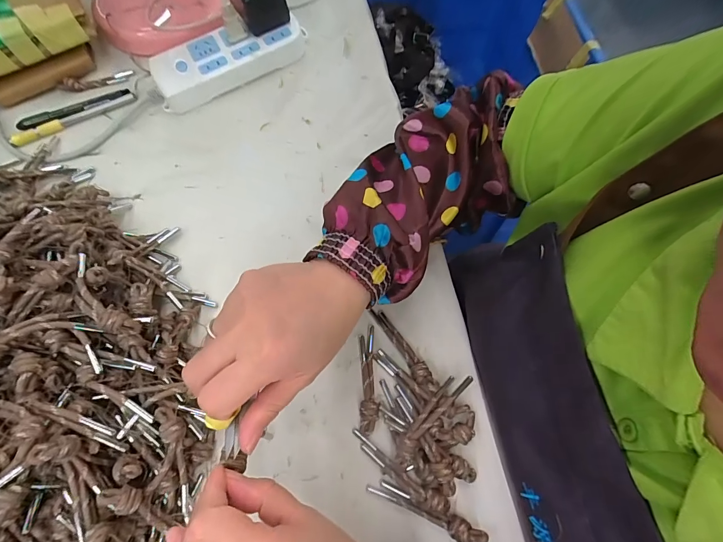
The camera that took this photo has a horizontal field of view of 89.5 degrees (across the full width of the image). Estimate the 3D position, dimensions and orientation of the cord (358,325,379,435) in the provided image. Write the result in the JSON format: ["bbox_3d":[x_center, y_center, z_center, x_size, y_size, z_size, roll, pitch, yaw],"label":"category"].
[{"bbox_3d":[0.005,0.091,0.316,0.015,0.013,0.089,-2,69,1],"label":"cord"}]

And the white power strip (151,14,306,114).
[{"bbox_3d":[-0.161,-0.264,0.450,0.188,0.031,0.074,-28,71,-9],"label":"white power strip"}]

